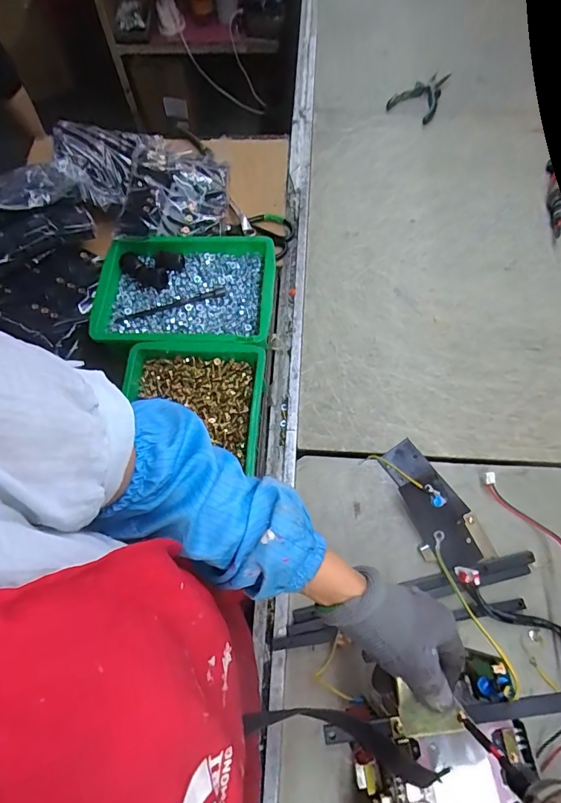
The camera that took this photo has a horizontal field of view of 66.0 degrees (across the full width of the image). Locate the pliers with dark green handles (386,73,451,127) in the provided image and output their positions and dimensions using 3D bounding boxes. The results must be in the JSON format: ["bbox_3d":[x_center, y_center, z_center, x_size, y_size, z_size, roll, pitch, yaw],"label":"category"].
[{"bbox_3d":[0.281,-0.625,0.869,0.092,0.019,0.149,24,69,12],"label":"pliers with dark green handles"}]

